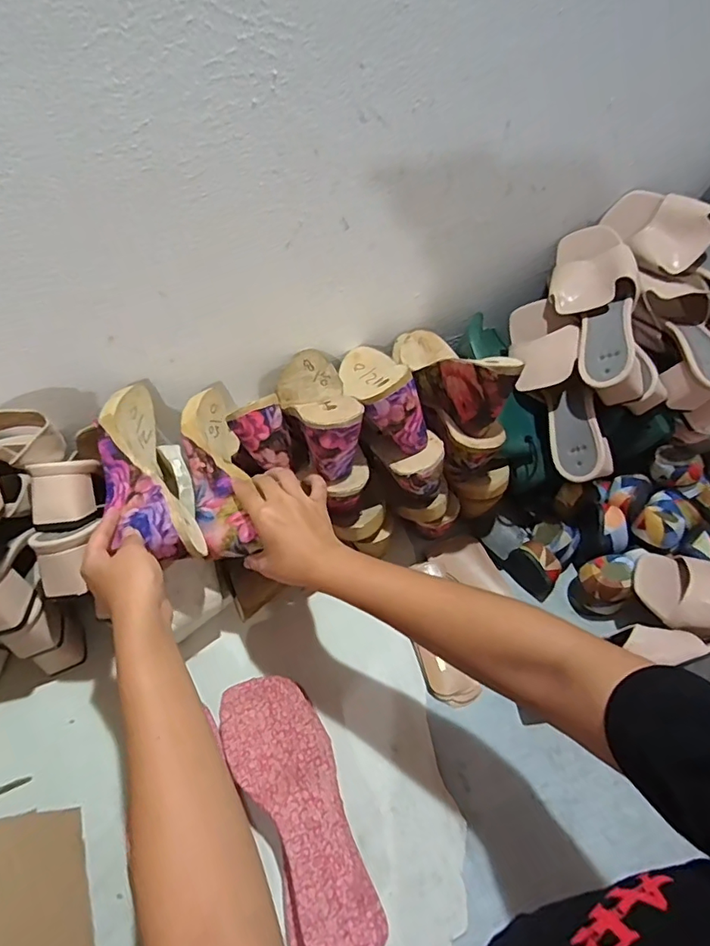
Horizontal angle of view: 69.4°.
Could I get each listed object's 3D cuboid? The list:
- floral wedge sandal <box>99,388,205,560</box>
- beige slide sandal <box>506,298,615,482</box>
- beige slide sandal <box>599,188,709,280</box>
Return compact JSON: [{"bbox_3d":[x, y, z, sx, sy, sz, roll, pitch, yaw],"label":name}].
[{"bbox_3d":[-0.226,0.002,0.535,0.074,0.076,0.231,-24,51,-15],"label":"floral wedge sandal"},{"bbox_3d":[0.250,-0.109,0.624,0.087,0.078,0.240,-11,73,-6],"label":"beige slide sandal"},{"bbox_3d":[0.408,-0.267,0.609,0.074,0.062,0.233,-33,59,-21],"label":"beige slide sandal"}]

